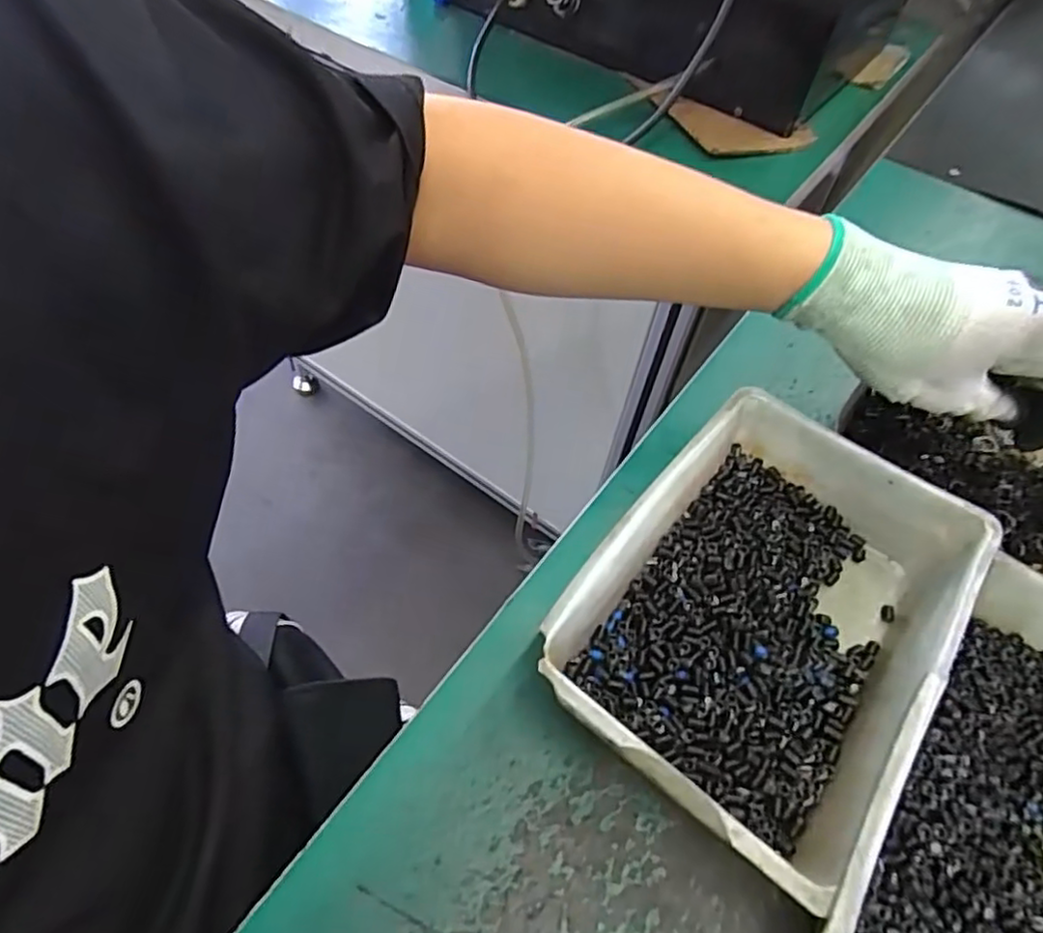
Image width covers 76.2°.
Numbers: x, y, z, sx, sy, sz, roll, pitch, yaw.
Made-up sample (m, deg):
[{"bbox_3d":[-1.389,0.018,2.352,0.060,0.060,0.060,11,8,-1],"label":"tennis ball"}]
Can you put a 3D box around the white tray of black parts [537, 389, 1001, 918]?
[{"bbox_3d":[0.111,0.067,0.310,0.138,0.053,0.196,36,59,20],"label":"white tray of black parts"}]

